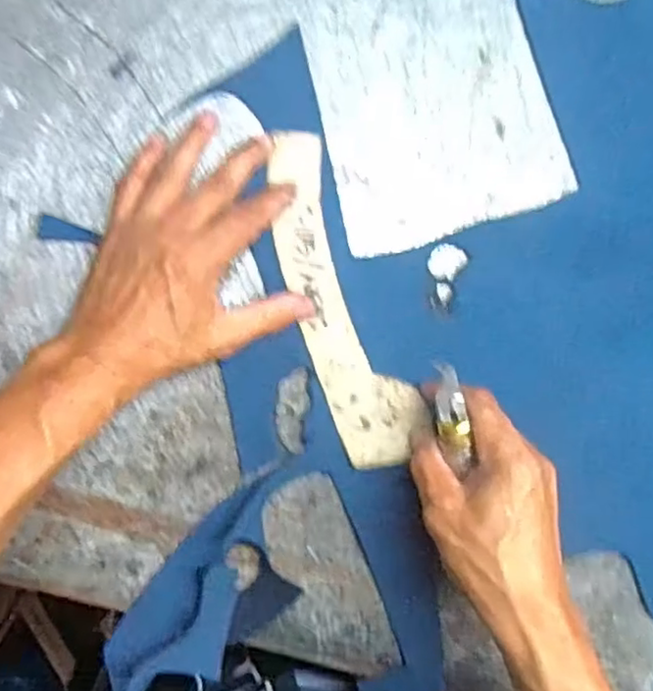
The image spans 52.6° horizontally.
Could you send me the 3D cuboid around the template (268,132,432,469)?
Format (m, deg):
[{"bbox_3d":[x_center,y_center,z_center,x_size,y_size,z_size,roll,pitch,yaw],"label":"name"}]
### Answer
[{"bbox_3d":[0.005,-0.026,0.408,0.052,0.007,0.207,-21,93,1],"label":"template"}]

